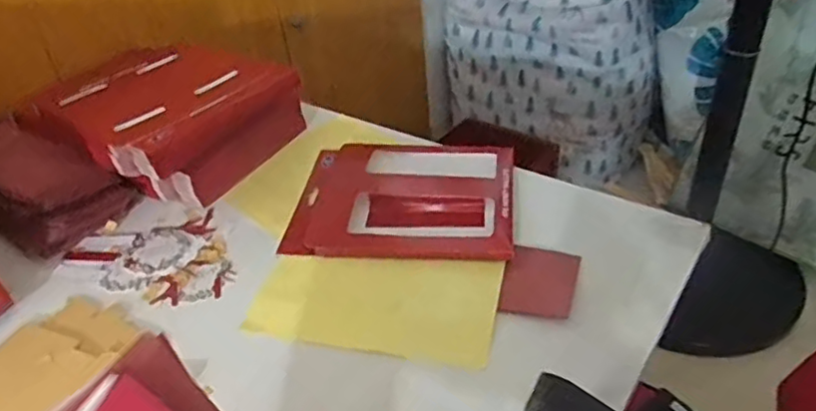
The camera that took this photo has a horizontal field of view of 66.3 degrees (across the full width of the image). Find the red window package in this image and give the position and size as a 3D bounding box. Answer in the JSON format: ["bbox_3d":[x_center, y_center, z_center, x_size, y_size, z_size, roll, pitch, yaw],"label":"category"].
[{"bbox_3d":[-0.005,-0.013,0.679,0.233,0.022,0.194,1,38,9],"label":"red window package"}]

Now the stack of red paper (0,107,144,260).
[{"bbox_3d":[-0.422,-0.028,0.697,0.214,0.084,0.130,20,45,30],"label":"stack of red paper"}]

